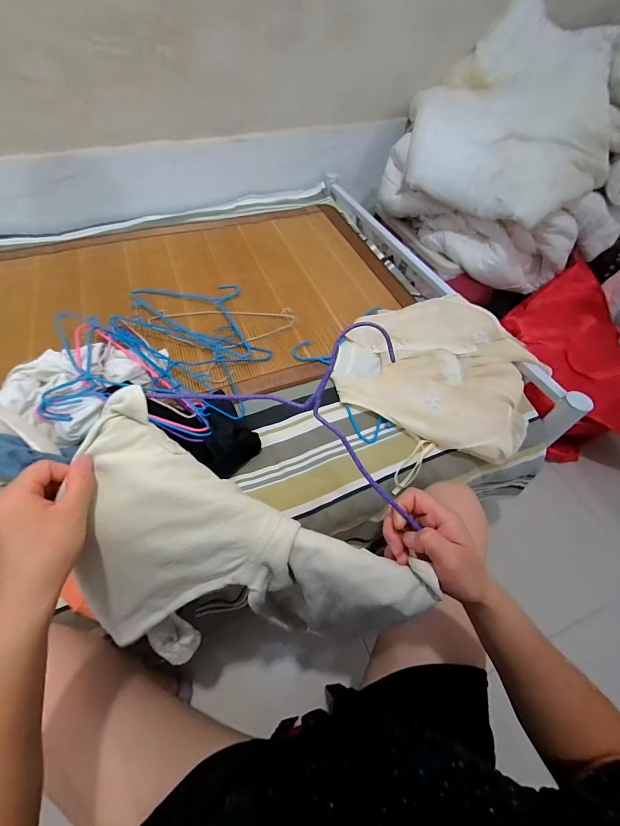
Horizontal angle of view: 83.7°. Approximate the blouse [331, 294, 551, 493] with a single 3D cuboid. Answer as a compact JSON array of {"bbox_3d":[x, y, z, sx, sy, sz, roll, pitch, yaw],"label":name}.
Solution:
[{"bbox_3d":[0.277,-0.091,0.779,0.417,0.070,0.453,-14,56,-11],"label":"blouse"}]

